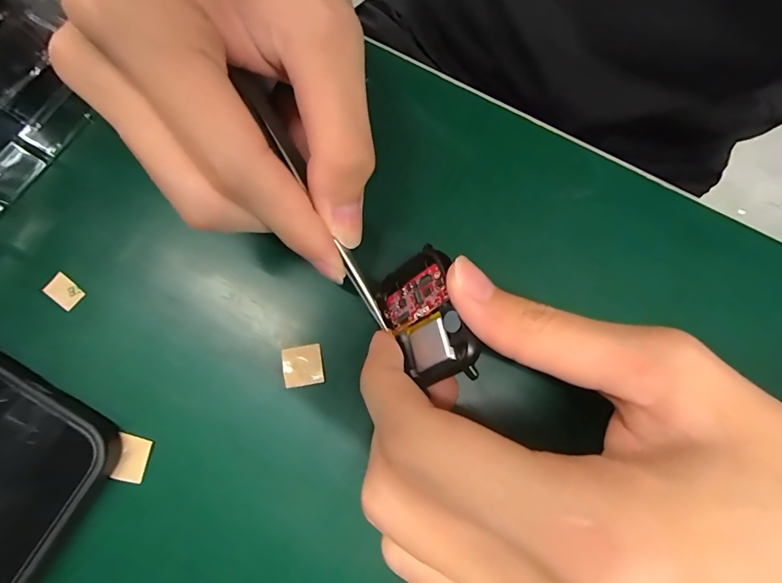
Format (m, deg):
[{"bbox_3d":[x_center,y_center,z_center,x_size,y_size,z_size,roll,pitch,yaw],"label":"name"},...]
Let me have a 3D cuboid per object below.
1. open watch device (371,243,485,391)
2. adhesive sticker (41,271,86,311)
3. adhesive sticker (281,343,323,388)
[{"bbox_3d":[0.010,0.009,0.134,0.008,0.036,0.046,7,60,-41],"label":"open watch device"},{"bbox_3d":[-0.134,0.000,0.155,0.015,0.004,0.010,33,81,7],"label":"adhesive sticker"},{"bbox_3d":[-0.035,0.029,0.147,0.015,0.004,0.015,-10,77,-1],"label":"adhesive sticker"}]

